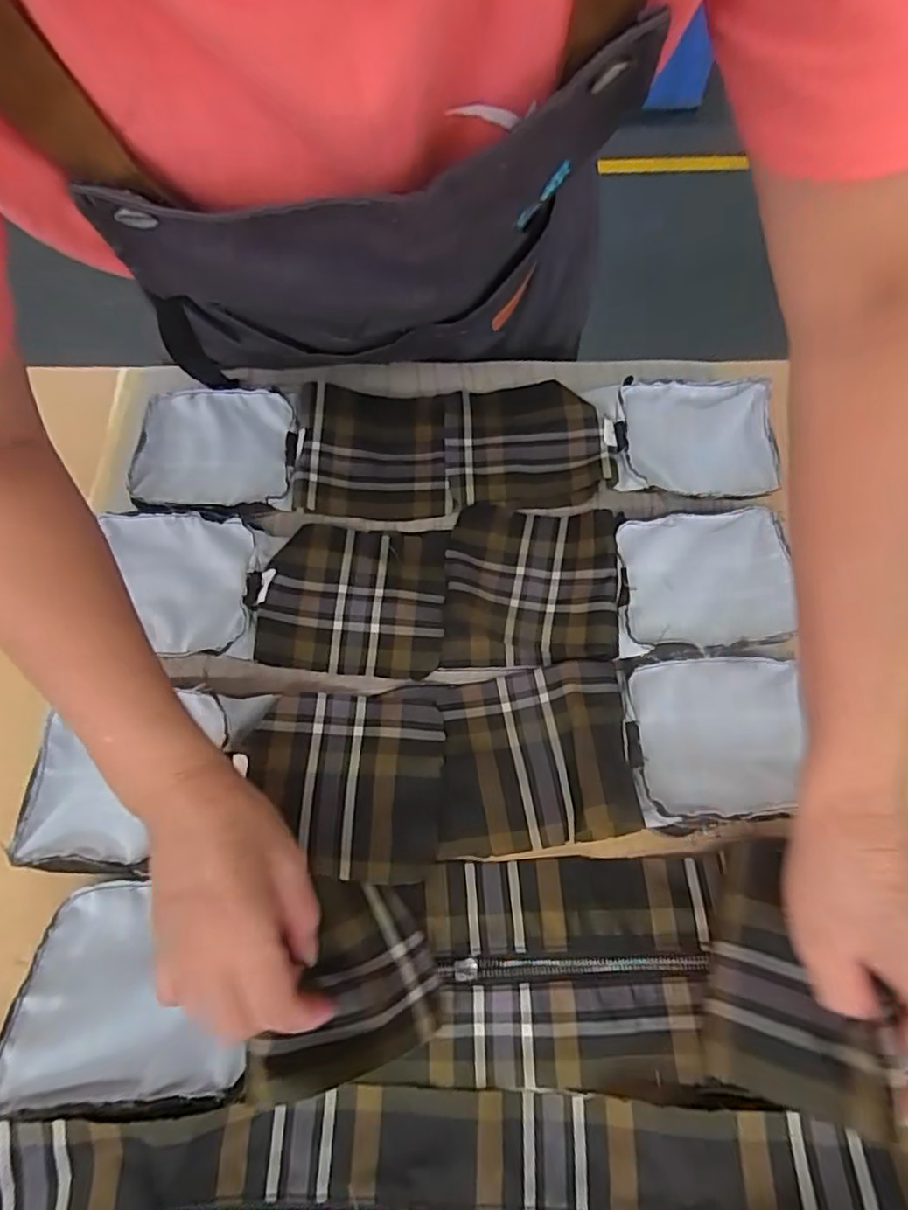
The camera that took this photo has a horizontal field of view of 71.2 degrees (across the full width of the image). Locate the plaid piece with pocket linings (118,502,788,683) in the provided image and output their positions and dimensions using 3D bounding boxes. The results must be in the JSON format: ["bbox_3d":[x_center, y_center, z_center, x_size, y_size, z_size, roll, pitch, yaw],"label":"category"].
[{"bbox_3d":[-0.004,-0.017,0.481,0.489,0.033,0.131,-3,66,-1],"label":"plaid piece with pocket linings"}]

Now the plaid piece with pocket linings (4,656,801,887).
[{"bbox_3d":[-0.025,0.107,0.416,0.508,0.029,0.124,-5,66,-2],"label":"plaid piece with pocket linings"}]

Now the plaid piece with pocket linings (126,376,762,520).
[{"bbox_3d":[-0.001,-0.137,0.529,0.513,0.025,0.122,-2,66,-1],"label":"plaid piece with pocket linings"}]

